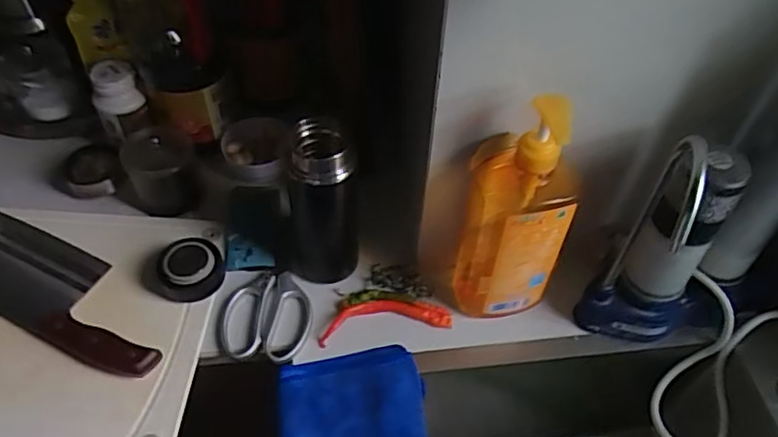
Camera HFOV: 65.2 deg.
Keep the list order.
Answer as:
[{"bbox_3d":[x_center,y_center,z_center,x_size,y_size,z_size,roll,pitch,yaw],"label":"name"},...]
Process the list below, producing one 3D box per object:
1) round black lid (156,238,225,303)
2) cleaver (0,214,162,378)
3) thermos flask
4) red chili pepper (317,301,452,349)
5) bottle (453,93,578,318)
[{"bbox_3d":[-0.212,0.056,0.647,0.070,0.040,0.064,2,50,-2],"label":"round black lid"},{"bbox_3d":[-0.355,0.070,0.642,0.303,0.016,0.097,23,53,15],"label":"cleaver"},{"bbox_3d":[-0.070,-0.013,0.619,0.074,0.188,0.060,-2,50,-5],"label":"thermos flask"},{"bbox_3d":[-0.005,0.104,0.639,0.137,0.011,0.042,-6,51,-8],"label":"red chili pepper"},{"bbox_3d":[0.117,-0.001,0.581,0.076,0.251,0.076,-10,52,-11],"label":"bottle"}]

